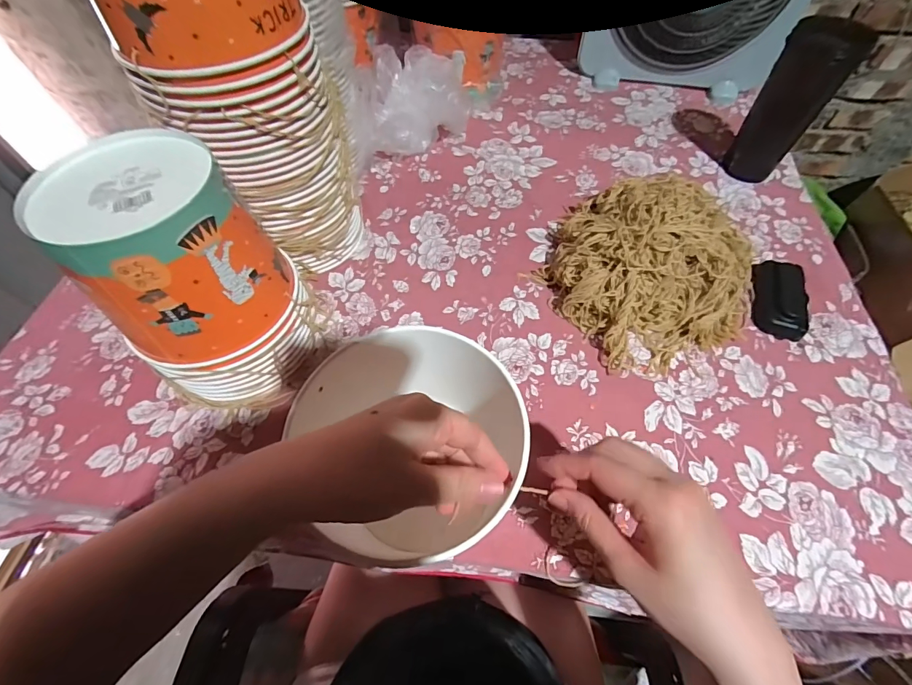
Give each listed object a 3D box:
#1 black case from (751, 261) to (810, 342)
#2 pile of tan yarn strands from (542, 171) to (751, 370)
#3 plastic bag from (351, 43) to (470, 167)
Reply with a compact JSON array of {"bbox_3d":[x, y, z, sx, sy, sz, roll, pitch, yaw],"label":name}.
[{"bbox_3d":[0.386,-0.053,0.482,0.052,0.022,0.103,16,60,10],"label":"black case"},{"bbox_3d":[0.224,-0.094,0.466,0.225,0.093,0.224,0,59,1],"label":"pile of tan yarn strands"},{"bbox_3d":[-0.061,-0.380,0.631,0.178,0.118,0.181,-3,59,-1],"label":"plastic bag"}]

